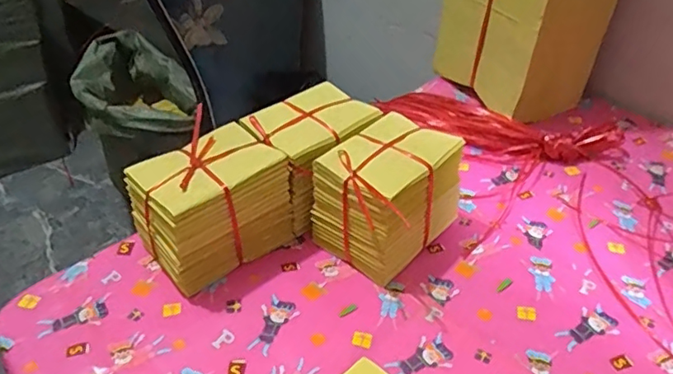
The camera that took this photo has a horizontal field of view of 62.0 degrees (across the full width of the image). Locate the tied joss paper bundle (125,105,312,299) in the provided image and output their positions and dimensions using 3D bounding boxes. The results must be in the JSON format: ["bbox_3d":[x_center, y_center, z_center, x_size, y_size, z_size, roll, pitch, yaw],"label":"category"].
[{"bbox_3d":[-0.144,0.020,0.706,0.193,0.142,0.111,-26,45,-28],"label":"tied joss paper bundle"}]

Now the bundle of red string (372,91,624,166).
[{"bbox_3d":[0.255,-0.103,0.937,0.388,0.047,0.135,22,44,25],"label":"bundle of red string"}]

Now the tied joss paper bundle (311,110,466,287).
[{"bbox_3d":[0.064,0.012,0.722,0.122,0.138,0.163,29,47,31],"label":"tied joss paper bundle"}]

